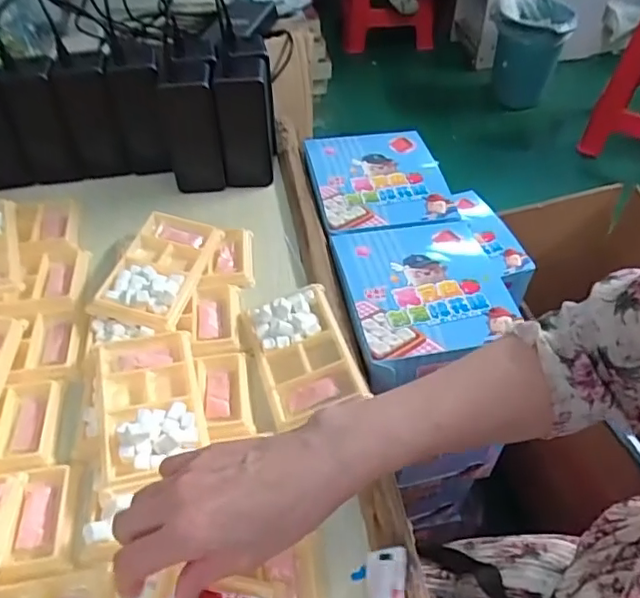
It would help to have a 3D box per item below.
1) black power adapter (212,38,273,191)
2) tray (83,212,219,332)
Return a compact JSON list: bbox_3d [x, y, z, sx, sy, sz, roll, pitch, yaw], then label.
[{"bbox_3d":[-0.081,-0.212,0.646,0.055,0.131,0.096,-1,47,-1],"label":"black power adapter"},{"bbox_3d":[-0.152,-0.029,0.554,0.074,0.027,0.130,10,47,9],"label":"tray"}]

